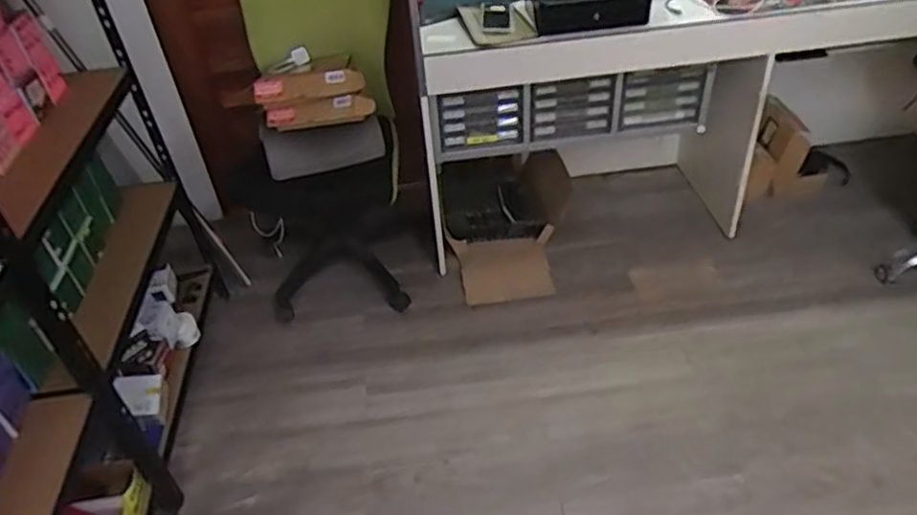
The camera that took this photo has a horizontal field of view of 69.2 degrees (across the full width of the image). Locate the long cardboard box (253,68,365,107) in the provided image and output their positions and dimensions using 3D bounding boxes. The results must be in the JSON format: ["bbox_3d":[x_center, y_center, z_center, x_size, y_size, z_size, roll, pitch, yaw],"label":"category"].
[{"bbox_3d":[-0.380,-0.437,1.682,0.278,0.065,0.049,-15,40,-10],"label":"long cardboard box"}]

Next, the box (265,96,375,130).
[{"bbox_3d":[-0.355,-0.372,1.717,0.271,0.065,0.034,-11,40,-6],"label":"box"}]

